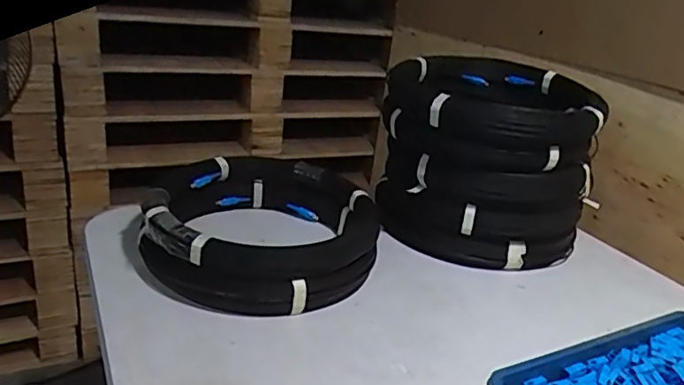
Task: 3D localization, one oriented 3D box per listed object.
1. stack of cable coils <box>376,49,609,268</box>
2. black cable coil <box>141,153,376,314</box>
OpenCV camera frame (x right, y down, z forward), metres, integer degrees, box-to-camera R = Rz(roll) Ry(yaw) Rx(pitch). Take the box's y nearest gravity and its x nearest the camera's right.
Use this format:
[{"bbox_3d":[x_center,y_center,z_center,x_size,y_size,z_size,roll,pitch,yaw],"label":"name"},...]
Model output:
[{"bbox_3d":[0.213,-0.049,0.857,0.295,0.243,0.259,9,23,8],"label":"stack of cable coils"},{"bbox_3d":[-0.109,0.046,0.732,0.275,0.100,0.280,5,23,-2],"label":"black cable coil"}]

